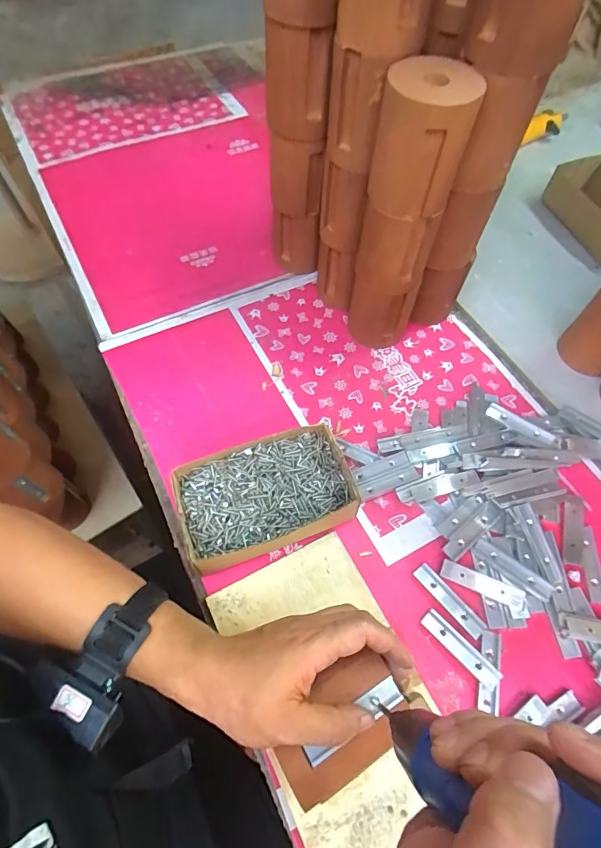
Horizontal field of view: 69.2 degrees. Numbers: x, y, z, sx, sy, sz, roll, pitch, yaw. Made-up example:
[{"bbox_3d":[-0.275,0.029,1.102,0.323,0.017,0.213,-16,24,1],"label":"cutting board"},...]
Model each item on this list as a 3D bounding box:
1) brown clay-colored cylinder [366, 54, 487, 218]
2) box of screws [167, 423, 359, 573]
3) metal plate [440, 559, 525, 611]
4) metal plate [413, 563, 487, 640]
[{"bbox_3d":[0.108,-0.251,0.391,0.076,0.102,0.060,13,62,6],"label":"brown clay-colored cylinder"},{"bbox_3d":[-0.034,0.078,0.460,0.175,0.054,0.112,-16,63,-10],"label":"box of screws"},{"bbox_3d":[0.181,0.160,0.436,0.078,0.004,0.018,19,73,19],"label":"metal plate"},{"bbox_3d":[0.148,0.175,0.434,0.018,0.006,0.079,-37,67,-17],"label":"metal plate"}]

